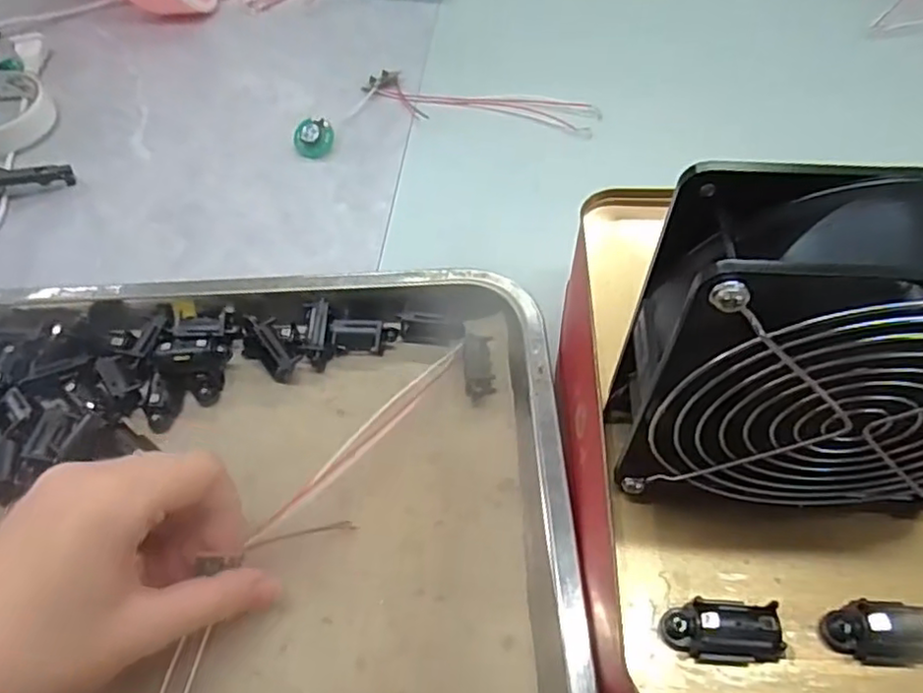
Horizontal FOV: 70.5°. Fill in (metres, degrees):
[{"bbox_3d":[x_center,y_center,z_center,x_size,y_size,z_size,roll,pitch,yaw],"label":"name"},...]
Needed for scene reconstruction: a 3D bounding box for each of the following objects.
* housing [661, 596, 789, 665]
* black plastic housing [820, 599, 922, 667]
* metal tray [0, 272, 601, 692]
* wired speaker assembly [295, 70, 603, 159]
[{"bbox_3d":[0.083,0.091,0.208,0.034,0.014,0.016,-1,55,1],"label":"housing"},{"bbox_3d":[0.134,0.089,0.205,0.036,0.012,0.018,-6,54,13],"label":"black plastic housing"},{"bbox_3d":[-0.128,0.075,0.293,0.349,0.029,0.264,-3,55,-1],"label":"metal tray"},{"bbox_3d":[-0.010,-0.179,0.473,0.212,0.016,0.087,-5,55,-2],"label":"wired speaker assembly"}]

